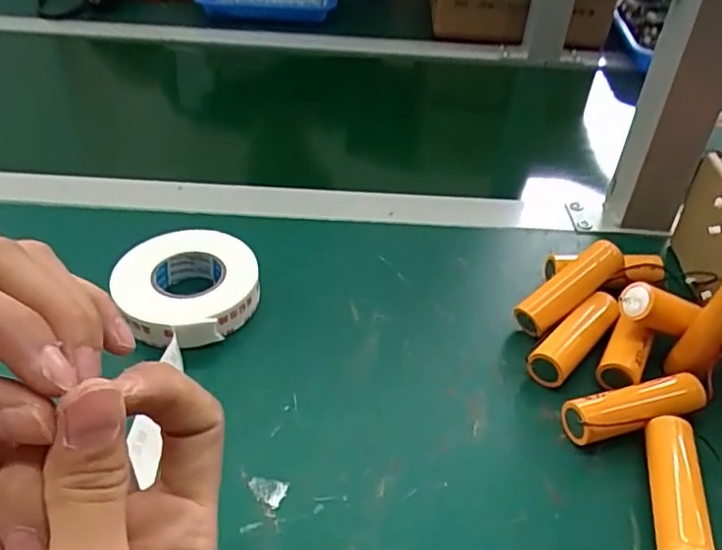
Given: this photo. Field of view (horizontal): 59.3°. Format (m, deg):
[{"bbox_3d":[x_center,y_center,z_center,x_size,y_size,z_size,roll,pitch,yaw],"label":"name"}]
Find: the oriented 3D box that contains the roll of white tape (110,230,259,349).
[{"bbox_3d":[-0.101,0.007,0.371,0.078,0.022,0.084,2,39,-2],"label":"roll of white tape"}]

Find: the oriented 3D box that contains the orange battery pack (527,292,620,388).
[{"bbox_3d":[0.122,0.035,0.360,0.021,0.019,0.073,31,46,30],"label":"orange battery pack"}]

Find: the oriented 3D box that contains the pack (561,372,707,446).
[{"bbox_3d":[0.139,0.066,0.320,0.075,0.017,0.021,-9,41,-16],"label":"pack"}]

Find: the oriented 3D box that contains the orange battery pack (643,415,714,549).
[{"bbox_3d":[0.142,0.098,0.285,0.021,0.021,0.071,11,39,9],"label":"orange battery pack"}]

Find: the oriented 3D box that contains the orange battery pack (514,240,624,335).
[{"bbox_3d":[0.126,0.007,0.376,0.076,0.017,0.021,-35,48,-14],"label":"orange battery pack"}]

